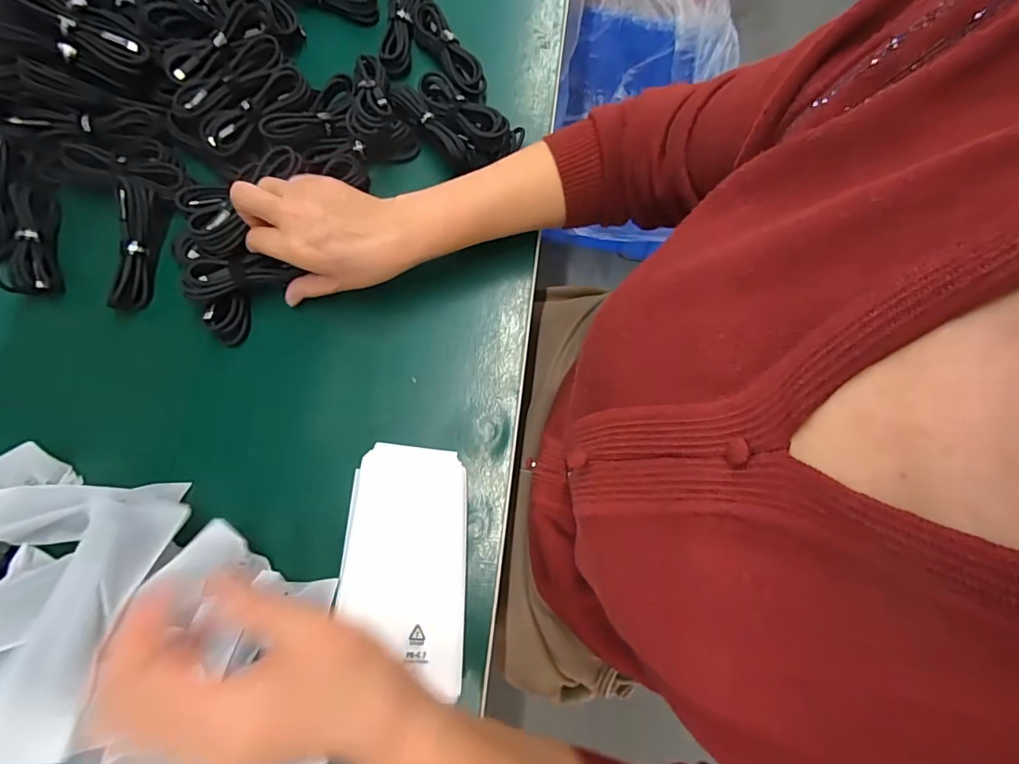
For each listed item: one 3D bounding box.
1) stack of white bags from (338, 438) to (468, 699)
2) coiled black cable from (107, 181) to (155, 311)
[{"bbox_3d":[-0.082,0.136,0.368,0.093,0.016,0.169,1,69,-3],"label":"stack of white bags"},{"bbox_3d":[-0.328,-0.118,0.414,0.023,0.028,0.109,7,92,2],"label":"coiled black cable"}]

